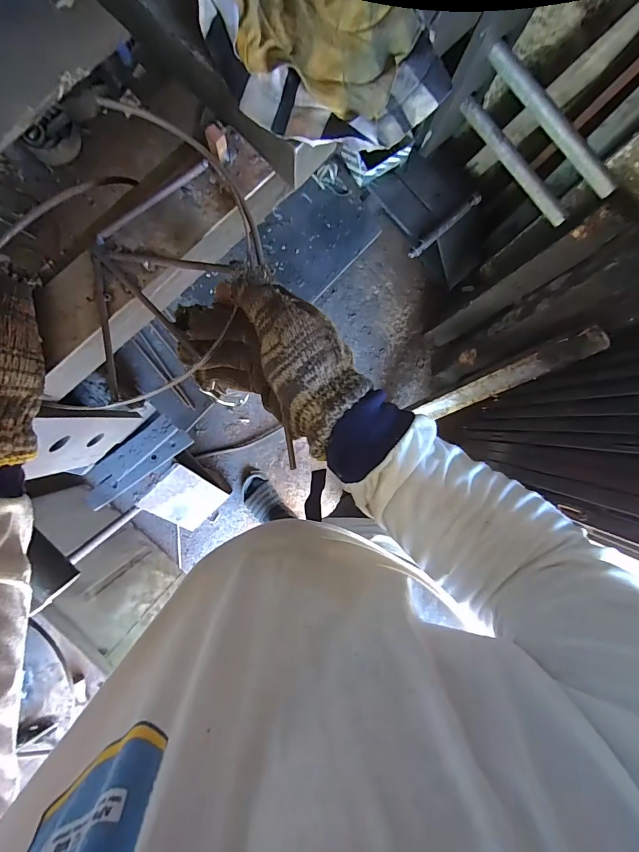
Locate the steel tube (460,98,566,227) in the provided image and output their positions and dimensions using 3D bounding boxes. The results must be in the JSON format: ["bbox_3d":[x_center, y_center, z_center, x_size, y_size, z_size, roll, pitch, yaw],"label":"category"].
[{"bbox_3d":[0.329,-0.444,0.673,0.020,0.023,0.253,-41,93,-1],"label":"steel tube"}]

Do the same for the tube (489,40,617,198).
[{"bbox_3d":[0.332,-0.432,0.564,0.024,0.025,0.257,-41,93,-1],"label":"tube"}]

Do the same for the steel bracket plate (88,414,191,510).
[{"bbox_3d":[-0.477,0.096,1.019,0.303,0.036,0.098,-38,93,-1],"label":"steel bracket plate"}]

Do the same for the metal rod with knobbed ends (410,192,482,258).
[{"bbox_3d":[0.280,-0.446,0.891,0.196,0.025,0.023,-41,93,-1],"label":"metal rod with knobbed ends"}]

